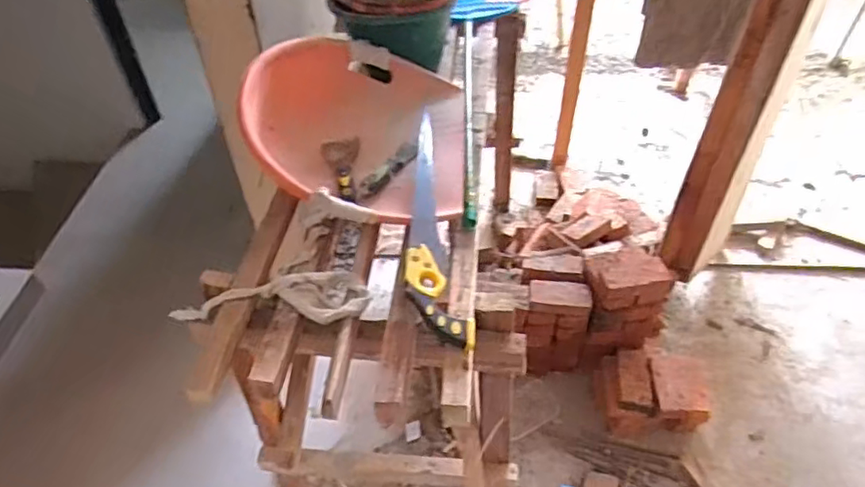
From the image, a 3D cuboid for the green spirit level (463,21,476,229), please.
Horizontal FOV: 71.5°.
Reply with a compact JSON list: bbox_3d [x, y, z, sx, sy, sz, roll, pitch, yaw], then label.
[{"bbox_3d":[0.076,-0.276,1.207,0.022,0.034,0.669,2,47,2],"label":"green spirit level"}]

